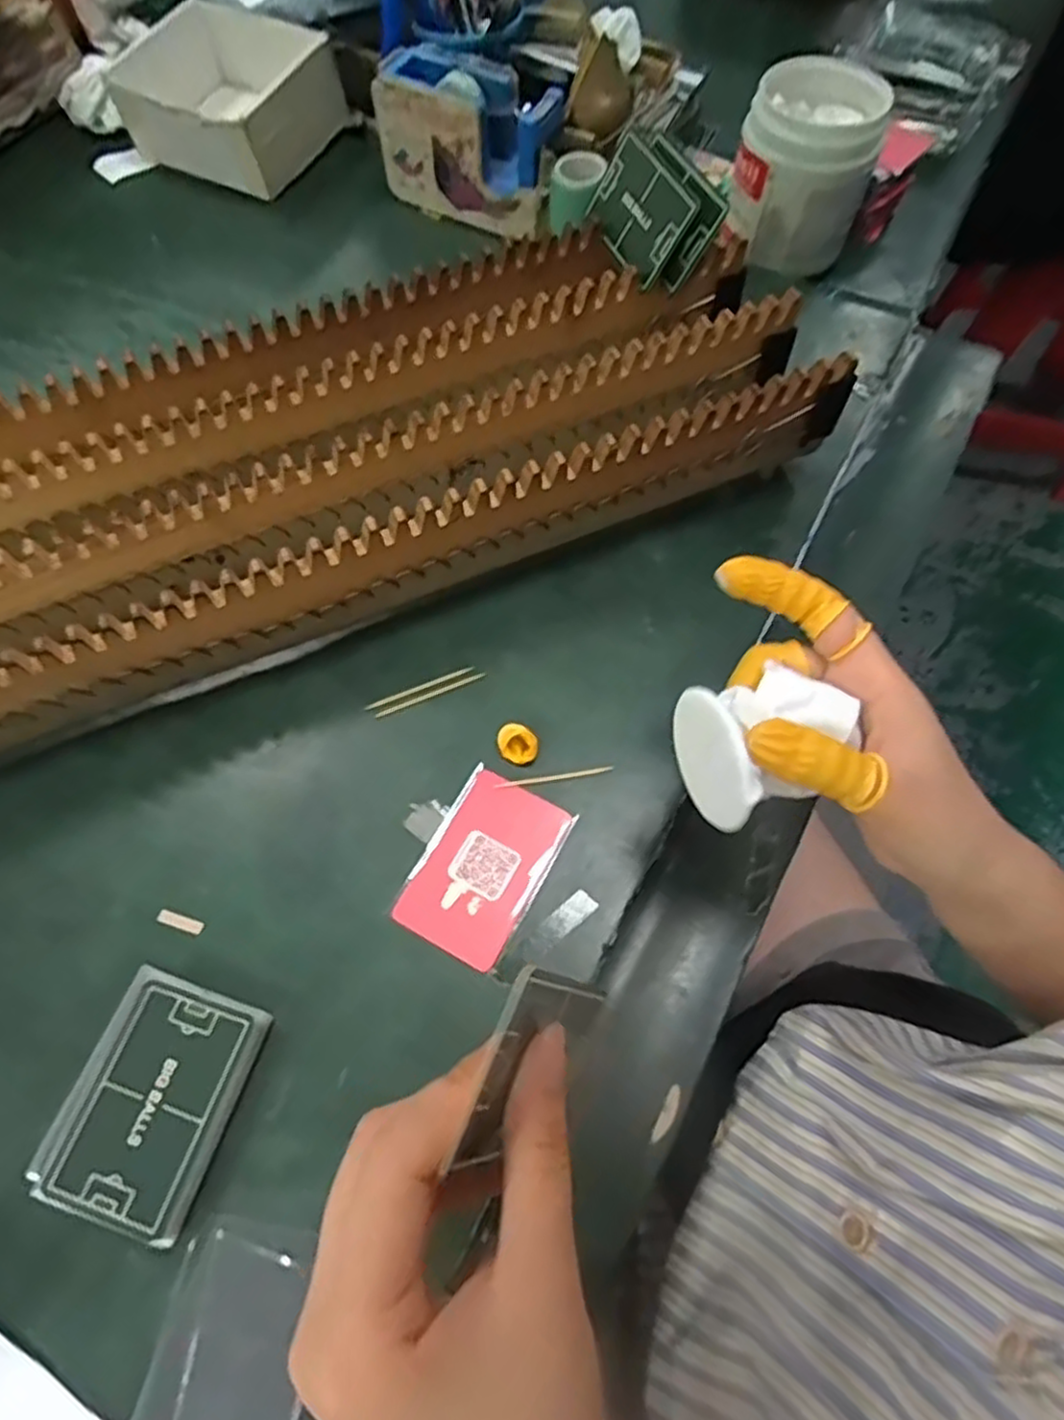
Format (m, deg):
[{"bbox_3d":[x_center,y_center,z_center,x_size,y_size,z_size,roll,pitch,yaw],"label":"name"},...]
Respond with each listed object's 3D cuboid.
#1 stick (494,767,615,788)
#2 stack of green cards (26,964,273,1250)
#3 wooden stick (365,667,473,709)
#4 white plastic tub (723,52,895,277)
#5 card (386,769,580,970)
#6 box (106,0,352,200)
[{"bbox_3d":[0.012,0.035,0.377,0.060,0.004,0.004,-8,67,-3],"label":"stick"},{"bbox_3d":[-0.159,0.162,0.308,0.068,0.017,0.087,17,68,8],"label":"stack of green cards"},{"bbox_3d":[-0.060,-0.012,0.394,0.060,0.004,0.004,-20,68,-8],"label":"wooden stick"},{"bbox_3d":[0.197,-0.391,0.533,0.094,0.095,0.086,16,68,7],"label":"white plastic tub"},{"bbox_3d":[-0.023,0.075,0.357,0.056,0.004,0.086,27,70,12],"label":"card"},{"bbox_3d":[-0.231,-0.487,0.587,0.134,0.058,0.136,29,70,12],"label":"box"}]

